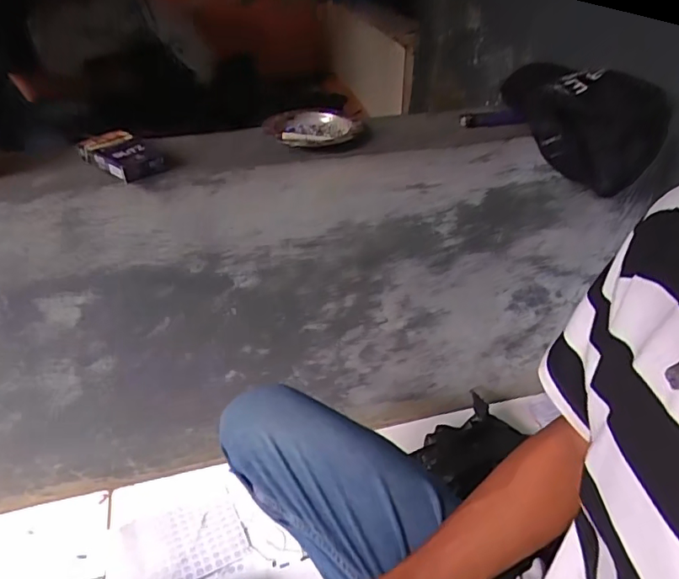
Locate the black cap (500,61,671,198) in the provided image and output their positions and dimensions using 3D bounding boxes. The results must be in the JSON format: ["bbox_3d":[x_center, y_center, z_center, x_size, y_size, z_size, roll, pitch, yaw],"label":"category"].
[{"bbox_3d":[0.296,-0.228,0.673,0.120,0.118,0.206,-17,43,-21],"label":"black cap"}]

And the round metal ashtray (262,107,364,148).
[{"bbox_3d":[-0.035,-0.202,0.644,0.116,0.027,0.114,1,40,-1],"label":"round metal ashtray"}]

